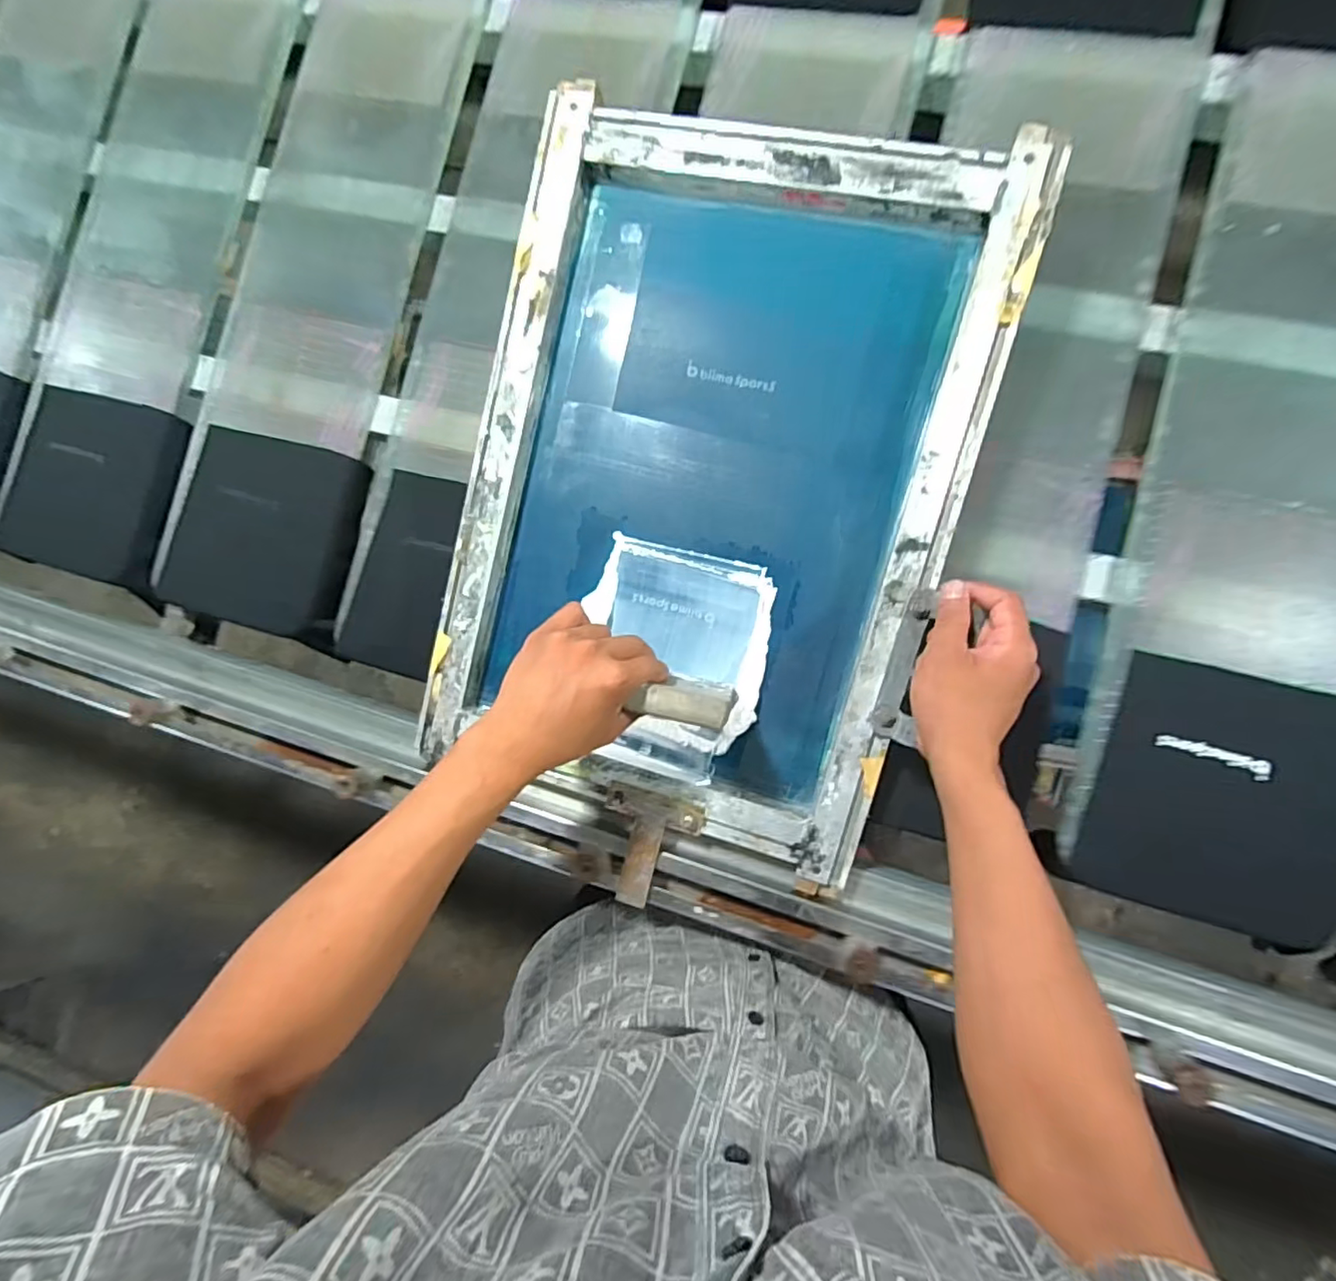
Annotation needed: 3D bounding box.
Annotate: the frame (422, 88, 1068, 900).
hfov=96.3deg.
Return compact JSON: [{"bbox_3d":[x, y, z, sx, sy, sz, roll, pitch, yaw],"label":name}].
[{"bbox_3d":[0.027,-0.126,0.499,0.396,0.034,0.543,15,98,10],"label":"frame"}]

